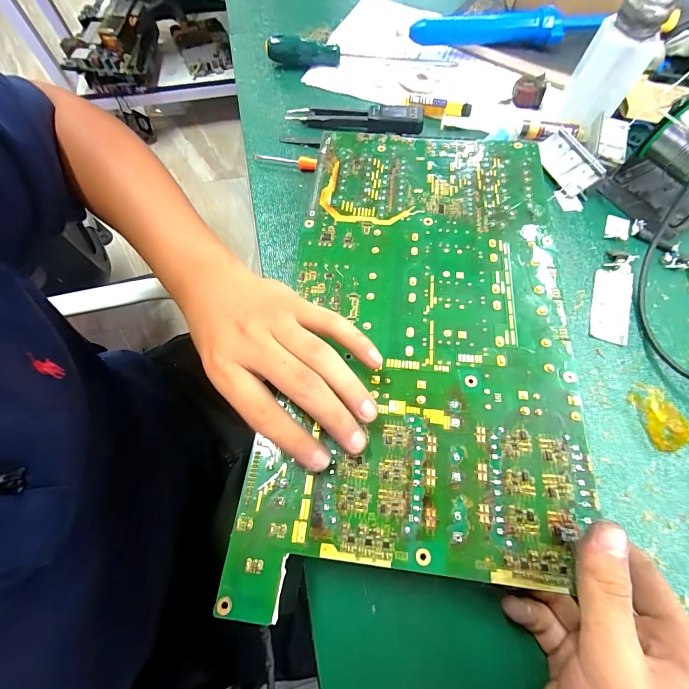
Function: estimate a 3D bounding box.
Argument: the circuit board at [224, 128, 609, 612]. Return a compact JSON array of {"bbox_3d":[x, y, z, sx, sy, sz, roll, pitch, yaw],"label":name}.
[{"bbox_3d":[0.056,-0.026,0.235,0.191,0.011,0.352,7,67,2],"label":"circuit board"}]

